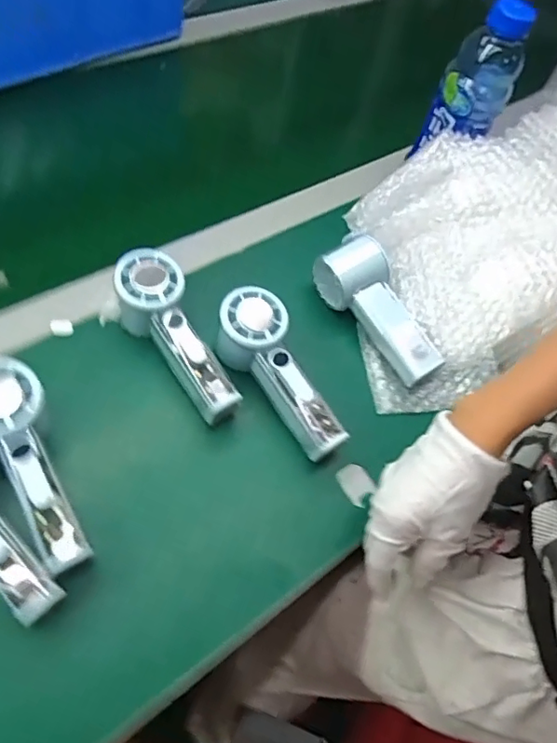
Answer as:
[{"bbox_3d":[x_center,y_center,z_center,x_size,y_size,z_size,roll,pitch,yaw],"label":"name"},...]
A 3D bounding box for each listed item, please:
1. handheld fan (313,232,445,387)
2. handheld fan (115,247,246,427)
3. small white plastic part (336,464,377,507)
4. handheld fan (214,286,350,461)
[{"bbox_3d":[0.098,-0.062,0.539,0.062,0.060,0.161,-29,70,-16],"label":"handheld fan"},{"bbox_3d":[-0.087,-0.029,0.480,0.056,0.049,0.158,-31,84,-17],"label":"handheld fan"},{"bbox_3d":[0.067,0.096,0.473,0.027,0.007,0.033,-40,73,-20],"label":"small white plastic part"},{"bbox_3d":[0.000,0.003,0.478,0.058,0.043,0.153,-30,84,-17],"label":"handheld fan"}]

